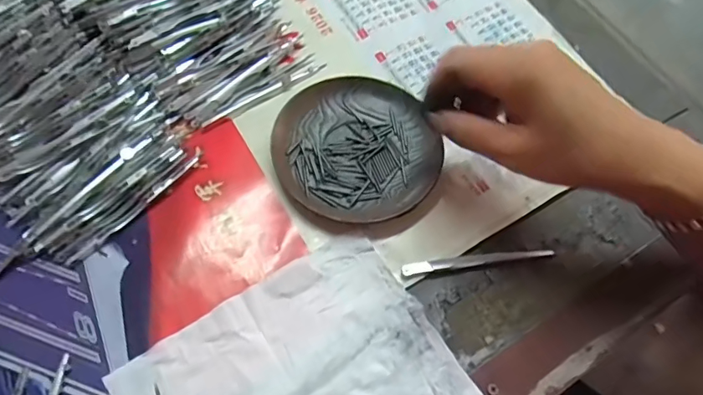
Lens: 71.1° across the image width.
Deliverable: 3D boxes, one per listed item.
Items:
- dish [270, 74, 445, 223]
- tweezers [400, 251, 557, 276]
[{"bbox_3d":[0.003,-0.036,0.351,0.112,0.010,0.115,1,64,-3],"label":"dish"},{"bbox_3d":[0.085,0.041,0.326,0.104,0.007,0.008,-8,65,-7],"label":"tweezers"}]

